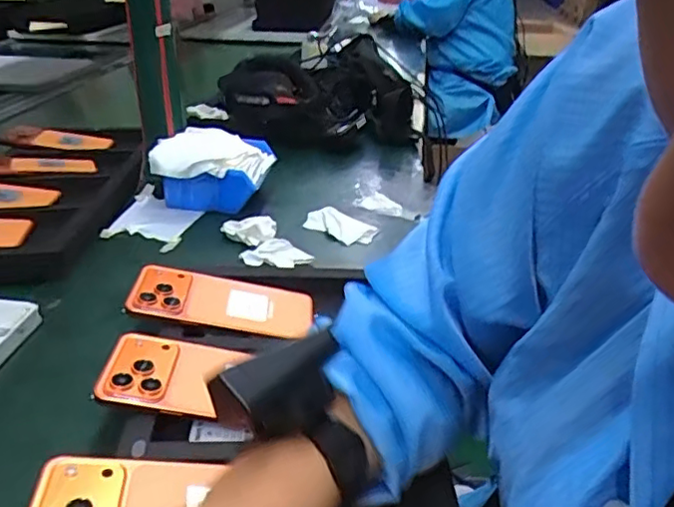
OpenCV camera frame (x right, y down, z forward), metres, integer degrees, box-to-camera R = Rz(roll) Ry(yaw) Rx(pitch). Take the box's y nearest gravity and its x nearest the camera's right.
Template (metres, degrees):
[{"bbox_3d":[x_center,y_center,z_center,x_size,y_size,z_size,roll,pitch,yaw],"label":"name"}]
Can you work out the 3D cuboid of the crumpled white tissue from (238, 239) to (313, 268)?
[{"bbox_3d":[-0.070,0.000,0.704,0.080,0.018,0.046,-4,29,-10],"label":"crumpled white tissue"}]

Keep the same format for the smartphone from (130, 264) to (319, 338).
[{"bbox_3d":[-0.104,0.042,0.565,0.164,0.008,0.076,11,34,-16],"label":"smartphone"}]

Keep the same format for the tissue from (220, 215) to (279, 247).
[{"bbox_3d":[-0.105,-0.026,0.734,0.065,0.033,0.031,-5,29,-12],"label":"tissue"}]

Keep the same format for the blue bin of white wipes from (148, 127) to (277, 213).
[{"bbox_3d":[-0.171,-0.111,0.821,0.171,0.089,0.129,-2,29,-8],"label":"blue bin of white wipes"}]

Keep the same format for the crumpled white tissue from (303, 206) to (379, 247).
[{"bbox_3d":[0.002,-0.036,0.775,0.095,0.022,0.046,23,35,34],"label":"crumpled white tissue"}]

